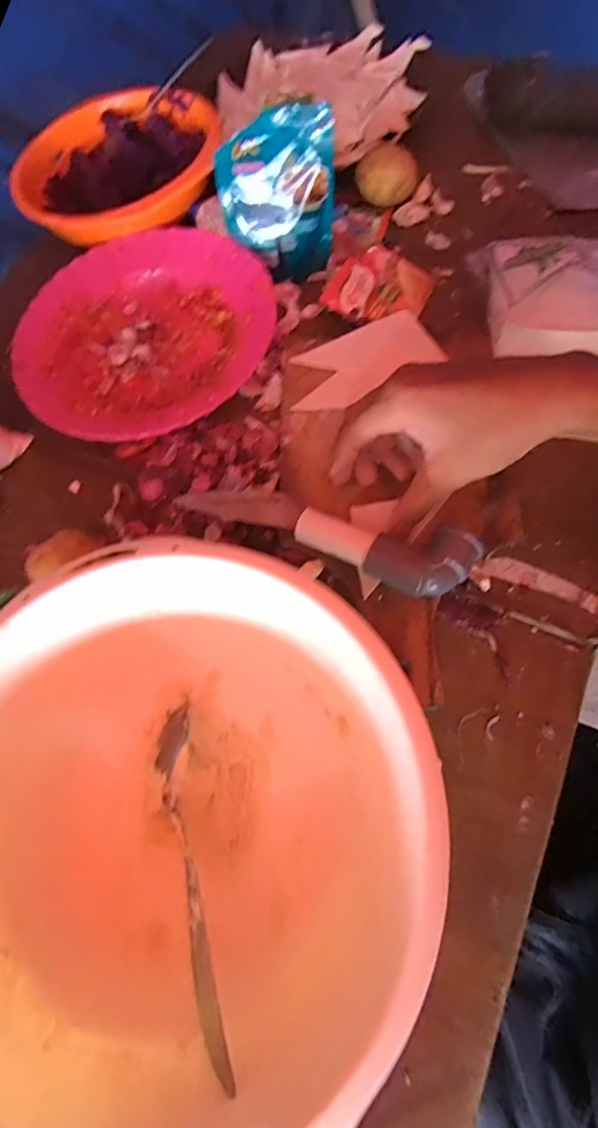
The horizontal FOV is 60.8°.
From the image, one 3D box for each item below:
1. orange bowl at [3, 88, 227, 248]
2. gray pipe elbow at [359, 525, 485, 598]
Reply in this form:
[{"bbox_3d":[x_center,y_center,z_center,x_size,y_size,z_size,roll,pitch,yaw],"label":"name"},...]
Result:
[{"bbox_3d":[-0.174,-0.387,0.494,0.192,0.046,0.190,-2,66,6],"label":"orange bowl"},{"bbox_3d":[0.076,0.004,0.321,0.069,0.046,0.038,2,69,4],"label":"gray pipe elbow"}]

